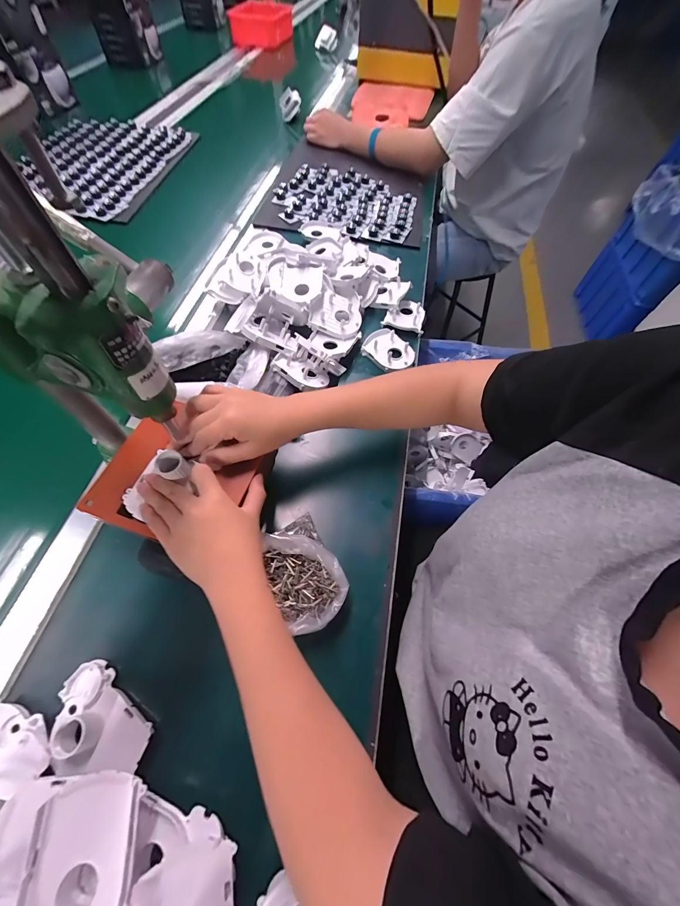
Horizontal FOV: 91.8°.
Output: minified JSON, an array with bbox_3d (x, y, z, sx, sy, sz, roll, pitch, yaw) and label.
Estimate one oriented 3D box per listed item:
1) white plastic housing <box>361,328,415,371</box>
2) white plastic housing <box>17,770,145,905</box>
[{"bbox_3d":[0.080,-0.168,0.539,0.062,0.023,0.082,-37,69,-21],"label":"white plastic housing"},{"bbox_3d":[-0.171,0.285,0.225,0.068,0.030,0.099,-9,58,-12],"label":"white plastic housing"}]

